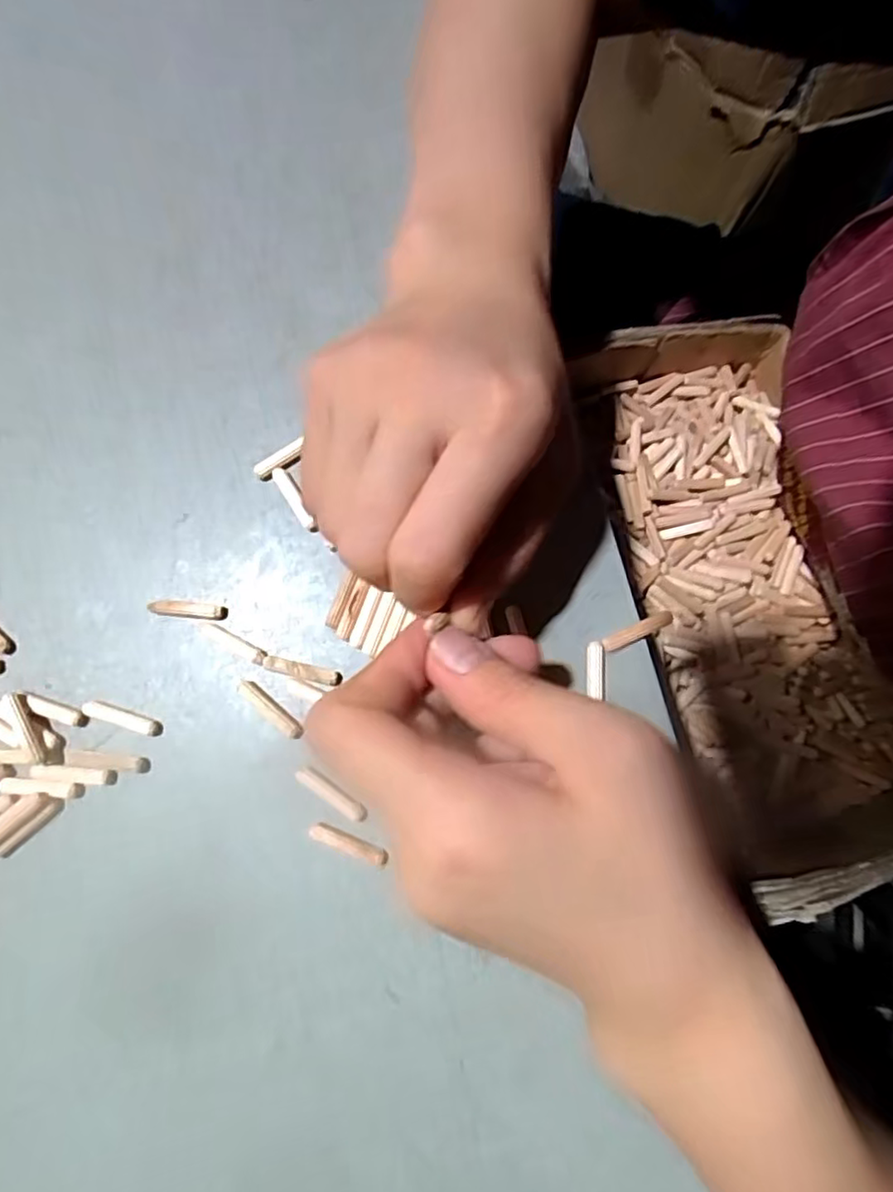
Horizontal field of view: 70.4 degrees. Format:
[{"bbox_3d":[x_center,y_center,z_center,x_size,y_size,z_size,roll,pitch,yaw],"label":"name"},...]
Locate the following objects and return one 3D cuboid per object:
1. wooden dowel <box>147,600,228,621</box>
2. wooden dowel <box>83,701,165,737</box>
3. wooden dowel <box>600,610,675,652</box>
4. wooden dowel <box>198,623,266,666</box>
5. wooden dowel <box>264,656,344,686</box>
[{"bbox_3d":[-0.104,0.005,0.254,0.031,0.004,0.007,6,80,1],"label":"wooden dowel"},{"bbox_3d":[-0.127,0.048,0.248,0.030,0.004,0.007,17,80,3],"label":"wooden dowel"},{"bbox_3d":[0.075,0.014,0.249,0.029,0.006,0.006,-25,81,-5],"label":"wooden dowel"},{"bbox_3d":[-0.085,0.018,0.251,0.030,0.004,0.006,27,81,4],"label":"wooden dowel"},{"bbox_3d":[-0.057,0.029,0.249,0.030,0.004,0.006,13,80,2],"label":"wooden dowel"}]

